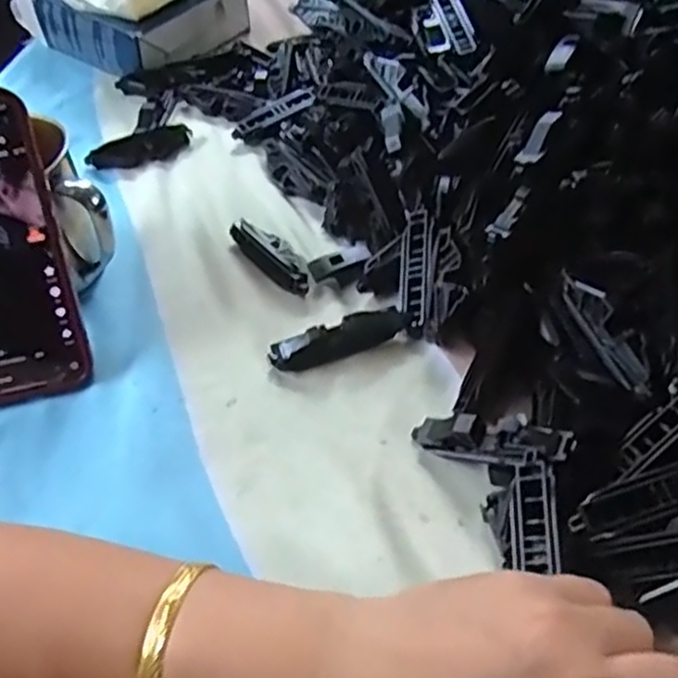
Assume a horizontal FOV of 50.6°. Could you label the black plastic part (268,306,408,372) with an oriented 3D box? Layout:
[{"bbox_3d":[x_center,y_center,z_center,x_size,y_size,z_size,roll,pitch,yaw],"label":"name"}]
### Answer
[{"bbox_3d":[0.000,0.000,0.401,0.076,0.021,0.015,-17,49,-11],"label":"black plastic part"}]

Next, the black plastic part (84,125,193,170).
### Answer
[{"bbox_3d":[-0.152,-0.145,0.551,0.079,0.018,0.021,-22,50,-14],"label":"black plastic part"}]

